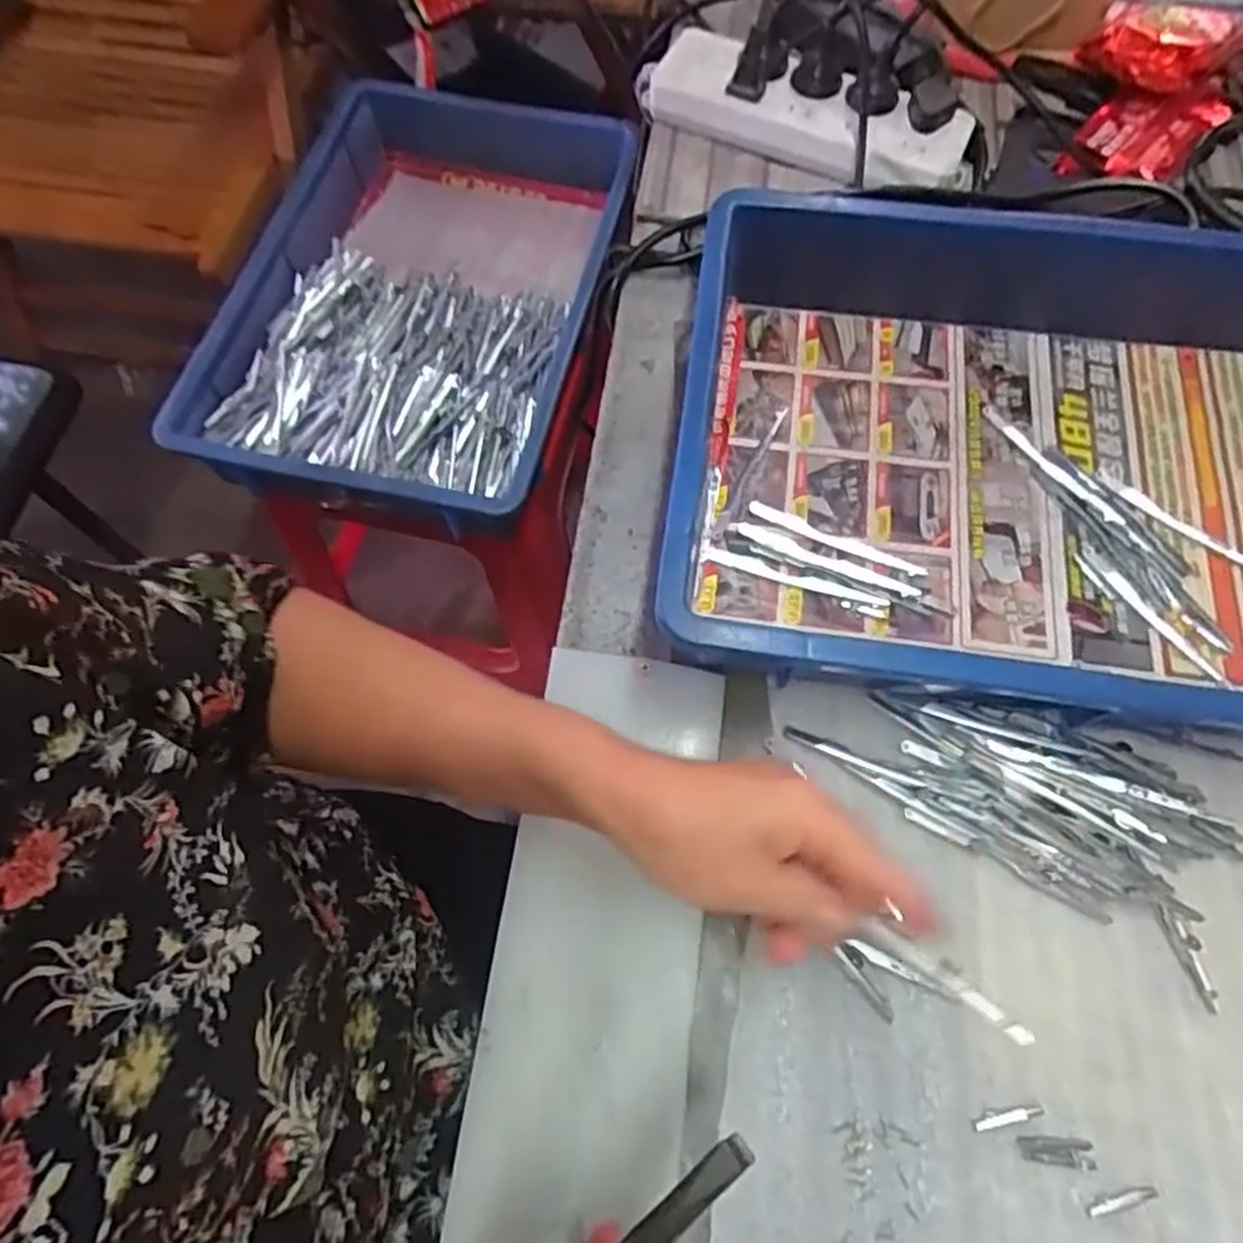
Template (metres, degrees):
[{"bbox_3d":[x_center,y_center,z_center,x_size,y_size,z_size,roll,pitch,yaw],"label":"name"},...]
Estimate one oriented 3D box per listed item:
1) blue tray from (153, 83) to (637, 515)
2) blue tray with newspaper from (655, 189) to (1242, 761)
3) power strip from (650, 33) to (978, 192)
[{"bbox_3d":[-0.173,-0.297,0.707,0.306,0.110,0.459,12,67,5],"label":"blue tray"},{"bbox_3d":[0.250,-0.083,0.429,0.433,0.078,0.292,9,67,2],"label":"blue tray with newspaper"},{"bbox_3d":[0.128,-0.372,0.576,0.242,0.040,0.072,22,68,7],"label":"power strip"}]

